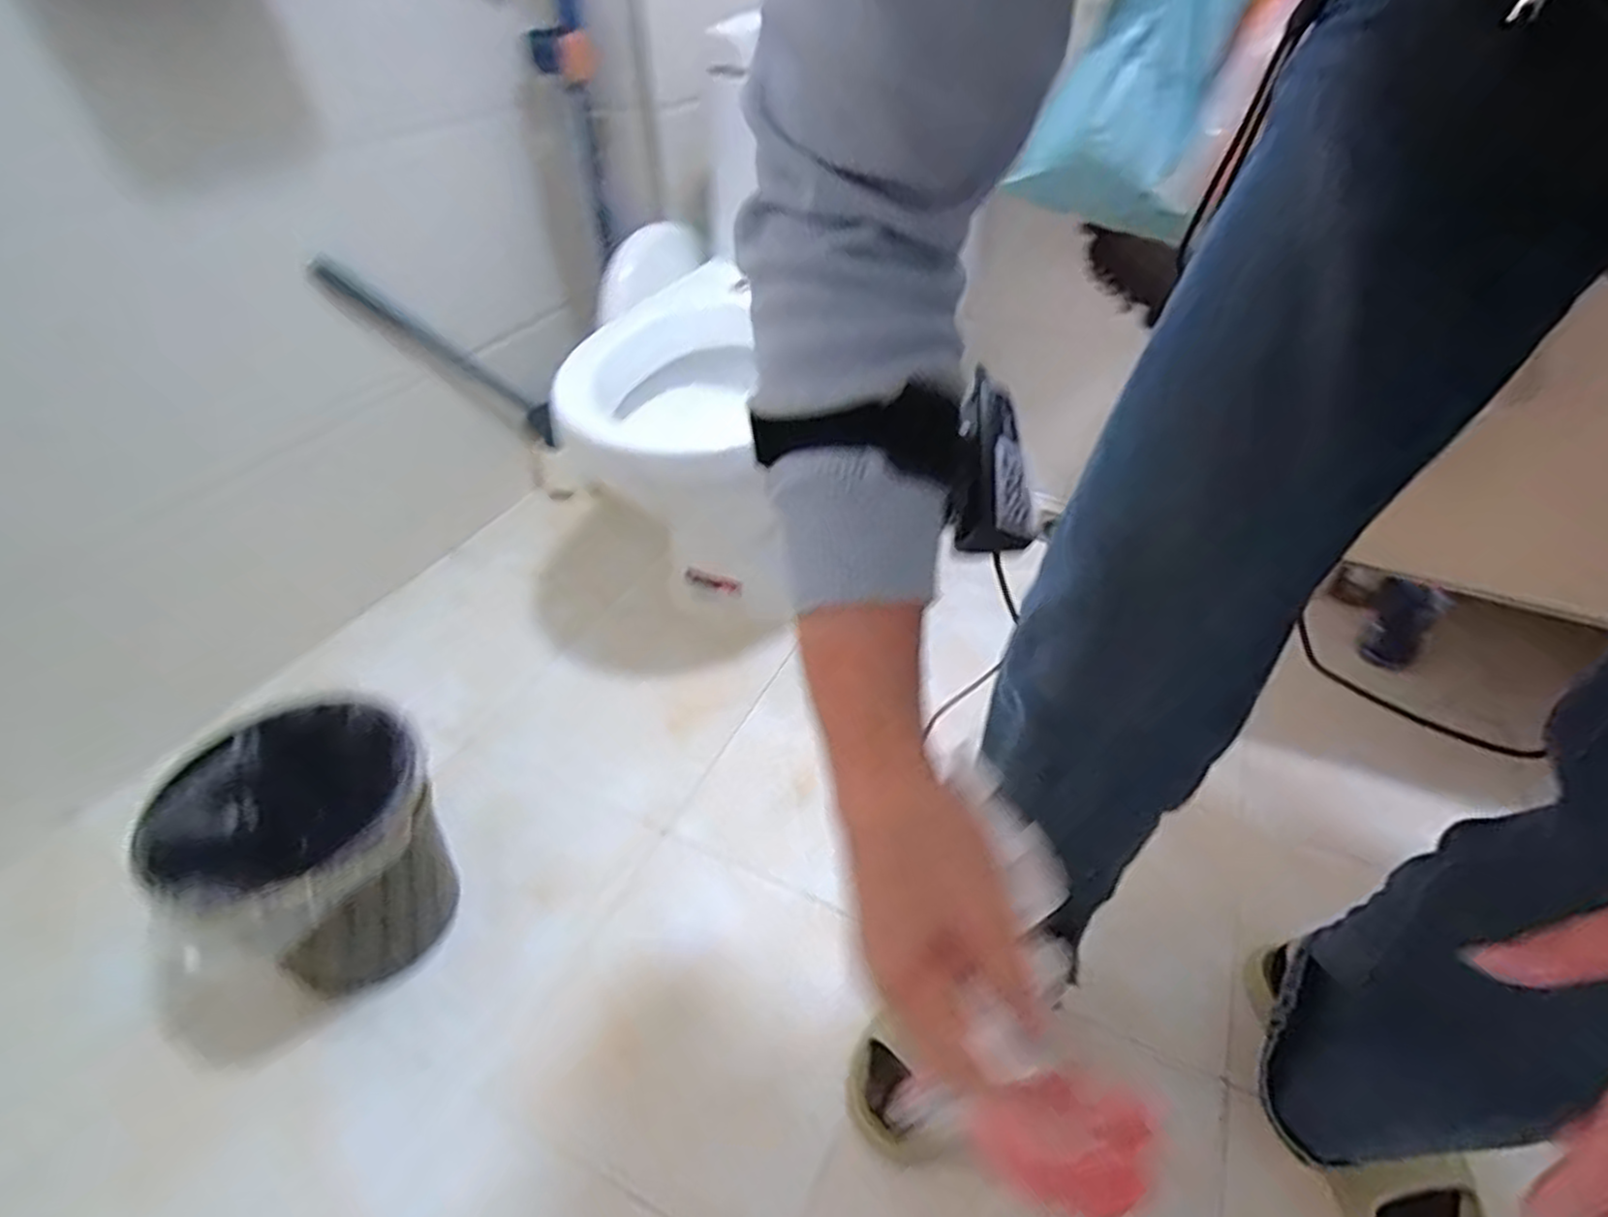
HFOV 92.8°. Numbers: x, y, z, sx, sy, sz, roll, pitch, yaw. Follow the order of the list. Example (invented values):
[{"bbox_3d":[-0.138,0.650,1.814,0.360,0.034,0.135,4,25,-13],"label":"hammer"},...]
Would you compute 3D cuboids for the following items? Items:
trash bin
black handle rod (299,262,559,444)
[{"bbox_3d":[-0.437,0.228,0.704,0.190,0.205,0.195,-1,41,1],"label":"trash bin"},{"bbox_3d":[-0.545,-0.380,1.189,0.034,0.473,0.052,23,86,25],"label":"black handle rod"}]

